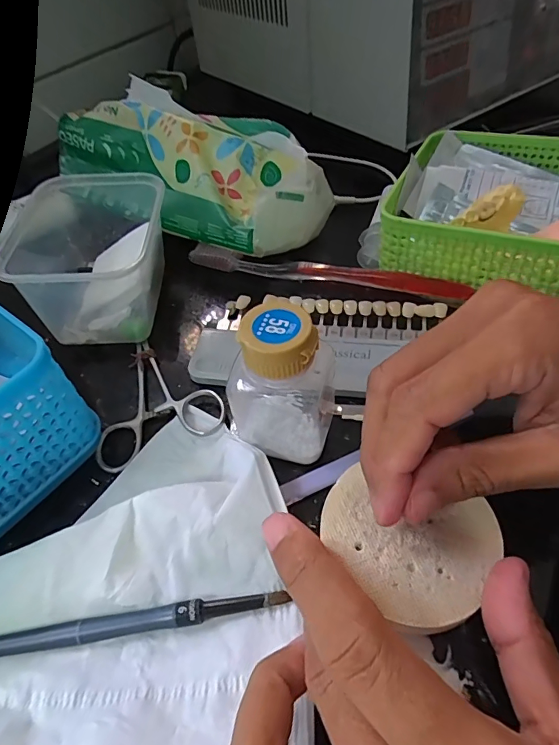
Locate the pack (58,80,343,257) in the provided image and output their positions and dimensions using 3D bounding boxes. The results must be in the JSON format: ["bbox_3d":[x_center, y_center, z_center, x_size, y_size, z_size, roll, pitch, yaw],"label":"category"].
[{"bbox_3d":[-0.060,-0.159,0.331,0.201,0.062,0.118,28,57,12],"label":"pack"}]

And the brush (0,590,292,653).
[{"bbox_3d":[-0.077,0.096,0.168,0.159,0.004,0.009,-8,50,-1],"label":"brush"}]

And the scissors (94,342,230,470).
[{"bbox_3d":[-0.059,0.014,0.240,0.061,0.004,0.082,2,50,8],"label":"scissors"}]

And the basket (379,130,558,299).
[{"bbox_3d":[0.148,-0.108,0.292,0.138,0.046,0.128,20,55,21],"label":"basket"}]

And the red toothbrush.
[{"bbox_3d":[0.026,-0.067,0.296,0.186,0.012,0.010,11,52,15],"label":"red toothbrush"}]

